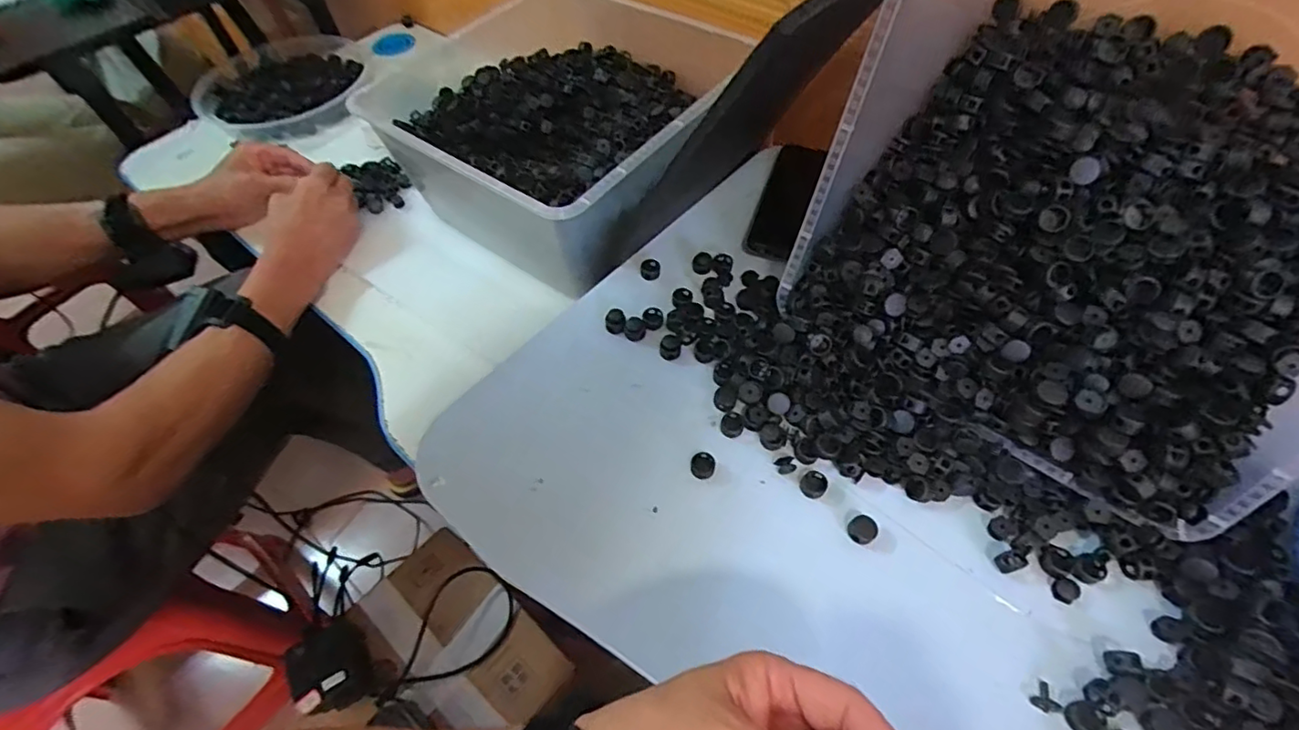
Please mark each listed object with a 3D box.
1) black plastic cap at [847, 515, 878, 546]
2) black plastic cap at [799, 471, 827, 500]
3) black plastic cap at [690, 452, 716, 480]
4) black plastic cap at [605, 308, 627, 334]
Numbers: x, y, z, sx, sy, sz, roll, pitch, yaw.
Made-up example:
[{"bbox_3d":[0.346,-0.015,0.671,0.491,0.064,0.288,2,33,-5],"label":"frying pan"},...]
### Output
[{"bbox_3d":[0.136,0.105,0.375,0.017,0.007,0.018,-2,55,3],"label":"black plastic cap"},{"bbox_3d":[0.111,0.080,0.397,0.017,0.005,0.019,25,61,20],"label":"black plastic cap"},{"bbox_3d":[0.037,0.070,0.408,0.017,0.006,0.019,-3,55,3],"label":"black plastic cap"},{"bbox_3d":[-0.027,-0.036,0.472,0.016,0.009,0.020,-11,55,-3],"label":"black plastic cap"}]

